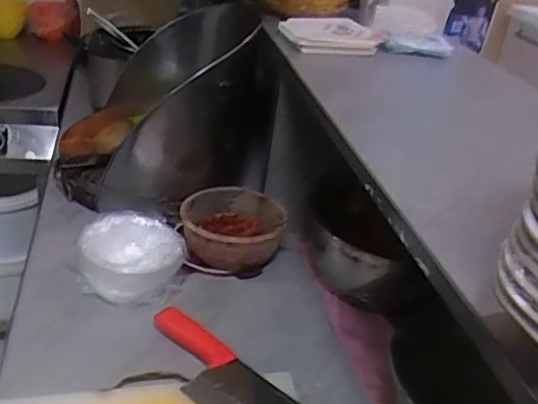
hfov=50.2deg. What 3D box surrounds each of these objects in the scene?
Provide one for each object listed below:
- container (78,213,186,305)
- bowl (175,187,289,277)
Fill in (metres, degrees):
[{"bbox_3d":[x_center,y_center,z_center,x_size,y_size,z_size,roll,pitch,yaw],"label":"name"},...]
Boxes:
[{"bbox_3d":[-0.212,0.096,0.890,0.157,0.098,0.132,0,31,-14],"label":"container"},{"bbox_3d":[-0.062,0.055,0.983,0.167,0.117,0.167,7,30,-4],"label":"bowl"}]

